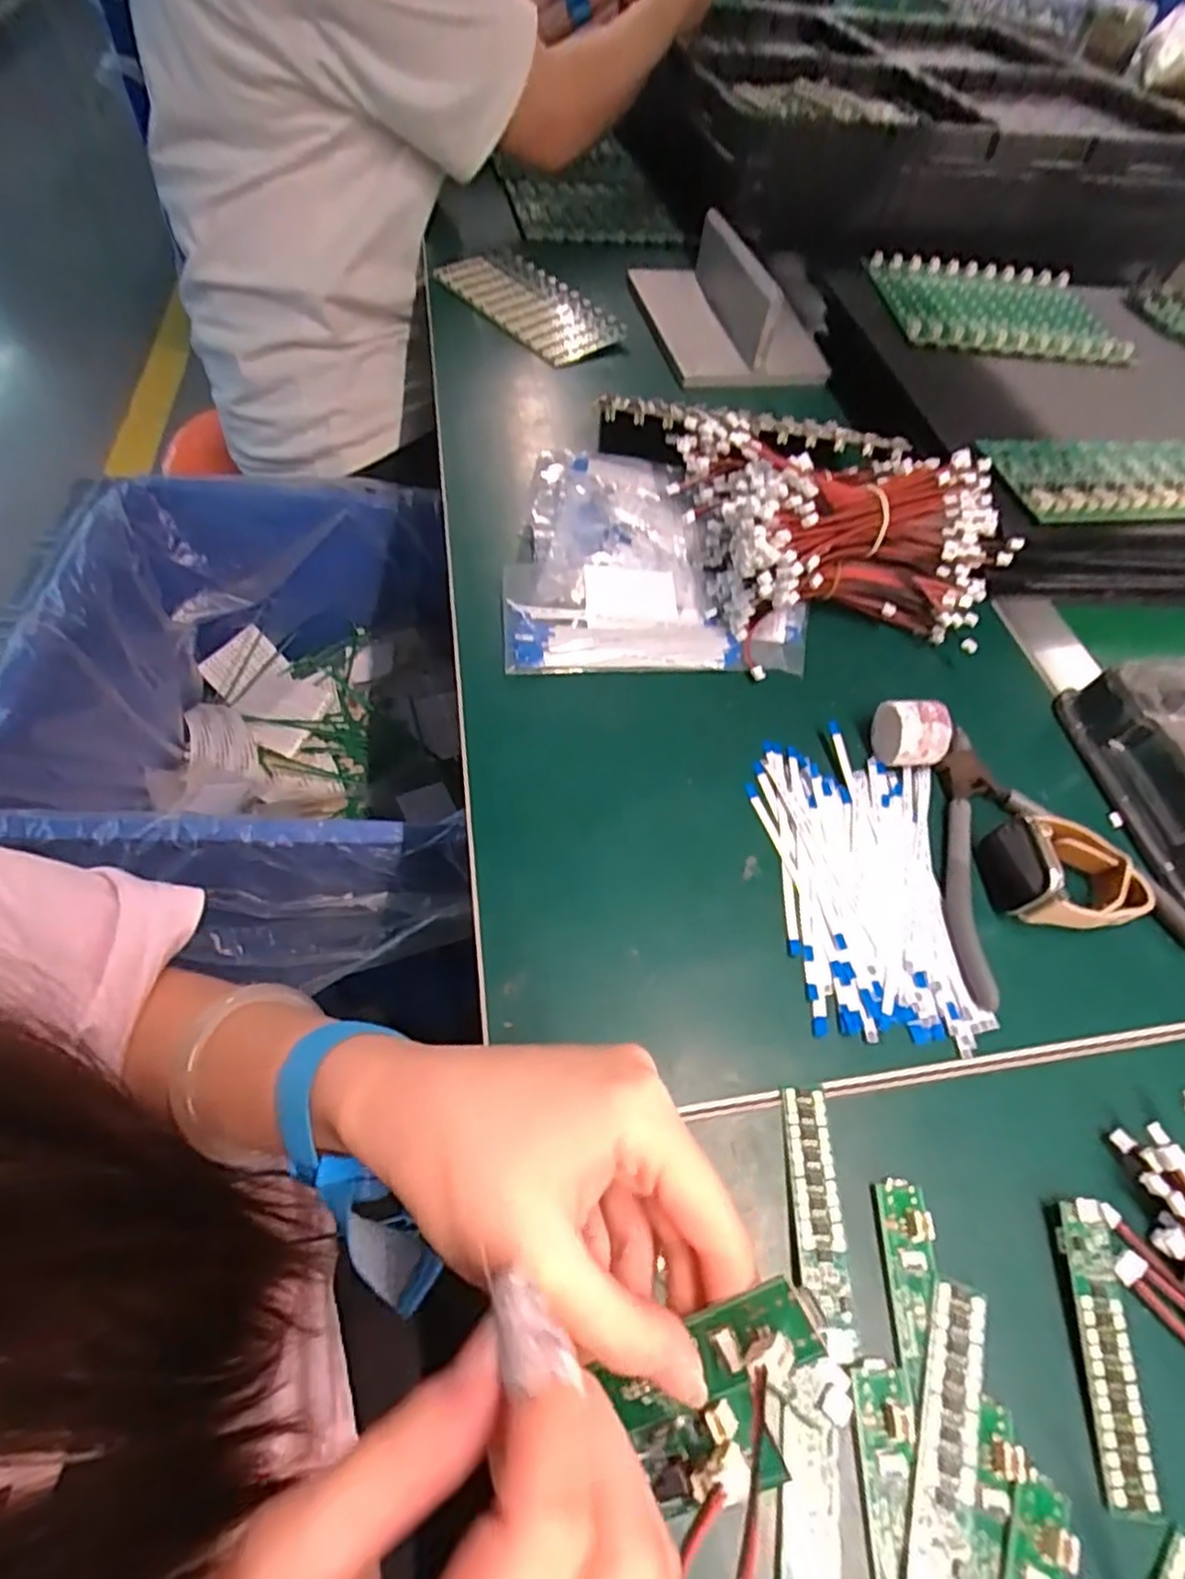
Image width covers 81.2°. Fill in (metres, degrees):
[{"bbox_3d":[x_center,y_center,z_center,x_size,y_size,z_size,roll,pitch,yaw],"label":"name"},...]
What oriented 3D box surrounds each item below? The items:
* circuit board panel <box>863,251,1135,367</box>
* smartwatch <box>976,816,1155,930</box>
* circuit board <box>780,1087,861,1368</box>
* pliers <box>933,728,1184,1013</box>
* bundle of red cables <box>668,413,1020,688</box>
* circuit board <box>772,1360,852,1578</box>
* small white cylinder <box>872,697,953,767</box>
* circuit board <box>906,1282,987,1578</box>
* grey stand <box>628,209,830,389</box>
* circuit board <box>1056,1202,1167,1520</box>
[{"bbox_3d":[0.339,-0.417,0.590,0.197,0.010,0.165,1,57,-6],"label":"circuit board panel"},{"bbox_3d":[0.222,0.037,0.320,0.069,0.034,0.049,6,56,0],"label":"smartwatch"},{"bbox_3d":[0.082,0.151,0.250,0.016,0.008,0.083,4,56,-1],"label":"circuit board"},{"bbox_3d":[0.210,0.028,0.338,0.120,0.013,0.129,-11,58,-11],"label":"pliers"},{"bbox_3d":[0.148,-0.150,0.414,0.179,0.084,0.133,-6,57,-8],"label":"bundle of red cables"},{"bbox_3d":[0.063,0.224,0.199,0.019,0.009,0.091,11,56,4],"label":"circuit board"},{"bbox_3d":[0.167,-0.029,0.359,0.031,0.032,0.031,-1,56,-4],"label":"small white cylinder"},{"bbox_3d":[0.112,0.204,0.217,0.017,0.005,0.083,21,57,10],"label":"circuit board"},{"bbox_3d":[0.117,-0.437,0.614,0.142,0.060,0.189,-9,57,-10],"label":"grey stand"},{"bbox_3d":[0.174,0.189,0.233,0.018,0.009,0.080,9,56,3],"label":"circuit board"}]

